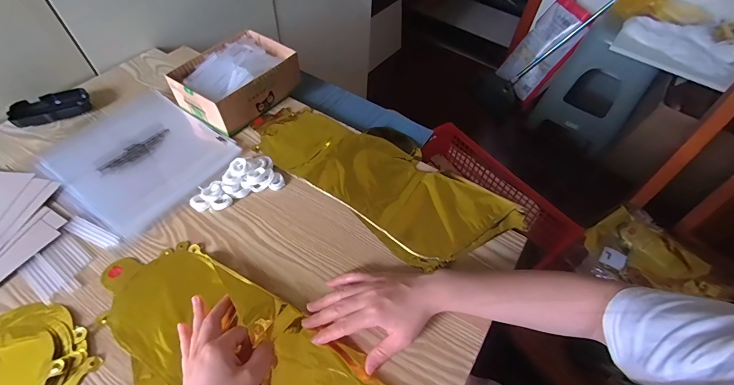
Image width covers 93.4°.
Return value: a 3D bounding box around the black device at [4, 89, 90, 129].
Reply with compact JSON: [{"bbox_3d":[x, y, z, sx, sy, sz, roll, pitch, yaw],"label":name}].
[{"bbox_3d":[-0.519,-0.138,0.570,0.105,0.019,0.054,-22,58,-17],"label":"black device"}]

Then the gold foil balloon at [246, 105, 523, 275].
[{"bbox_3d":[0.019,-0.038,0.534,0.403,0.013,0.185,34,60,20],"label":"gold foil balloon"}]

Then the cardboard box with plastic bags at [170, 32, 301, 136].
[{"bbox_3d":[-0.218,-0.195,0.594,0.136,0.065,0.187,28,58,17],"label":"cardboard box with plastic bags"}]

